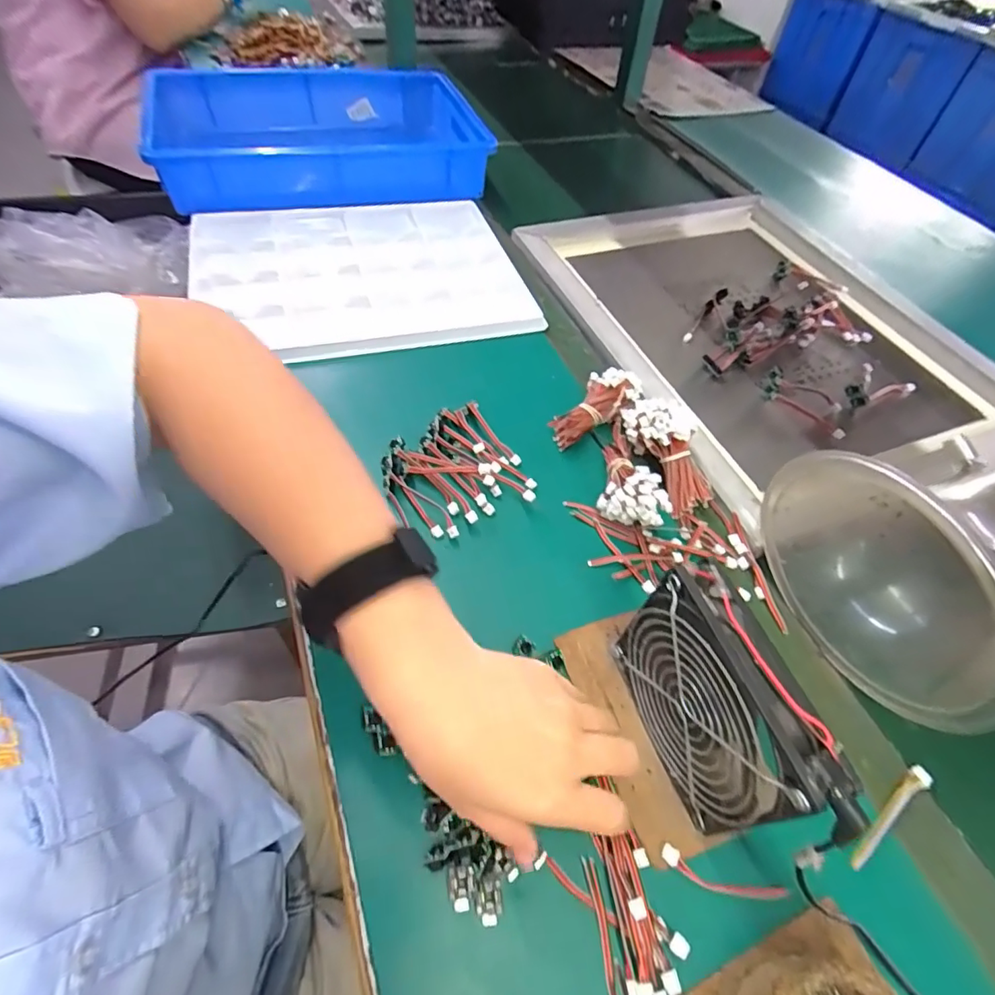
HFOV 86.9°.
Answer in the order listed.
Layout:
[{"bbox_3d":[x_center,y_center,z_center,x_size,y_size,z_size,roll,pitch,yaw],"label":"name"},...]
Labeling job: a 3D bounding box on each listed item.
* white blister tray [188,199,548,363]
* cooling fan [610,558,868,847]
[{"bbox_3d":[-0.151,-0.265,0.614,0.355,0.023,0.282,-14,56,-16],"label":"white blister tray"},{"bbox_3d":[0.116,0.118,0.290,0.031,0.129,0.123,-11,55,-13],"label":"cooling fan"}]

